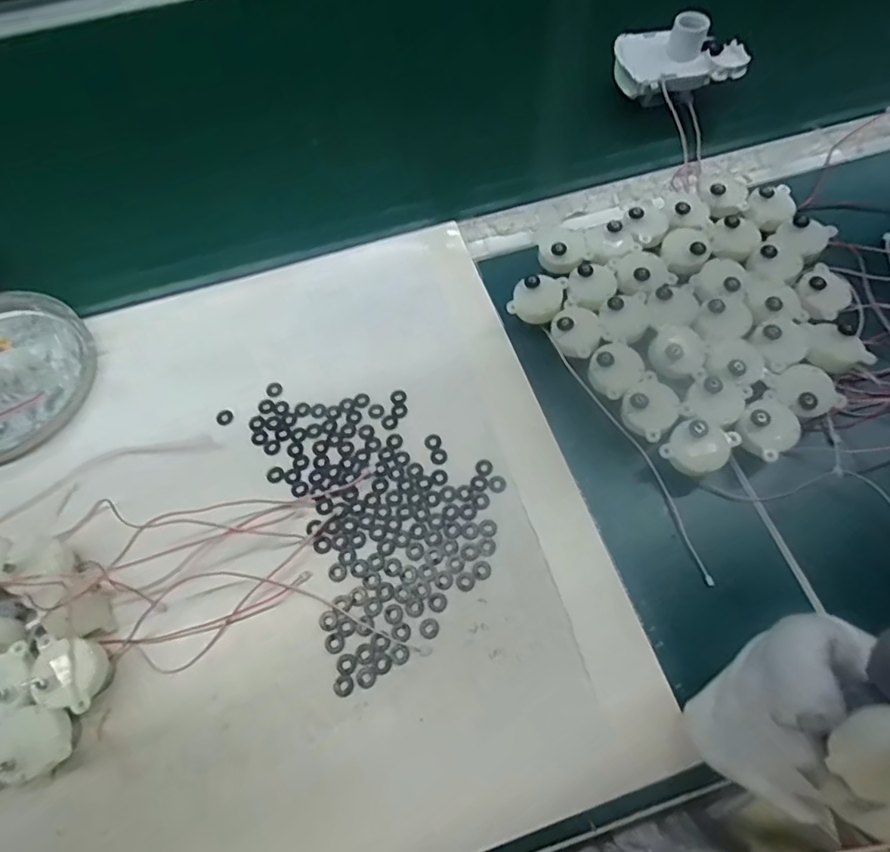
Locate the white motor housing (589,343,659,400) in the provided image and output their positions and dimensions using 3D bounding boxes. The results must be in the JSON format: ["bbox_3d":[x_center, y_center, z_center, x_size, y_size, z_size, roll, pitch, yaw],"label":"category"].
[{"bbox_3d":[0.107,-0.033,0.342,0.033,0.024,0.034,-1,65,2],"label":"white motor housing"}]

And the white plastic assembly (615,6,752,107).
[{"bbox_3d":[0.196,-0.308,0.453,0.101,0.056,0.067,9,66,6],"label":"white plastic assembly"}]

